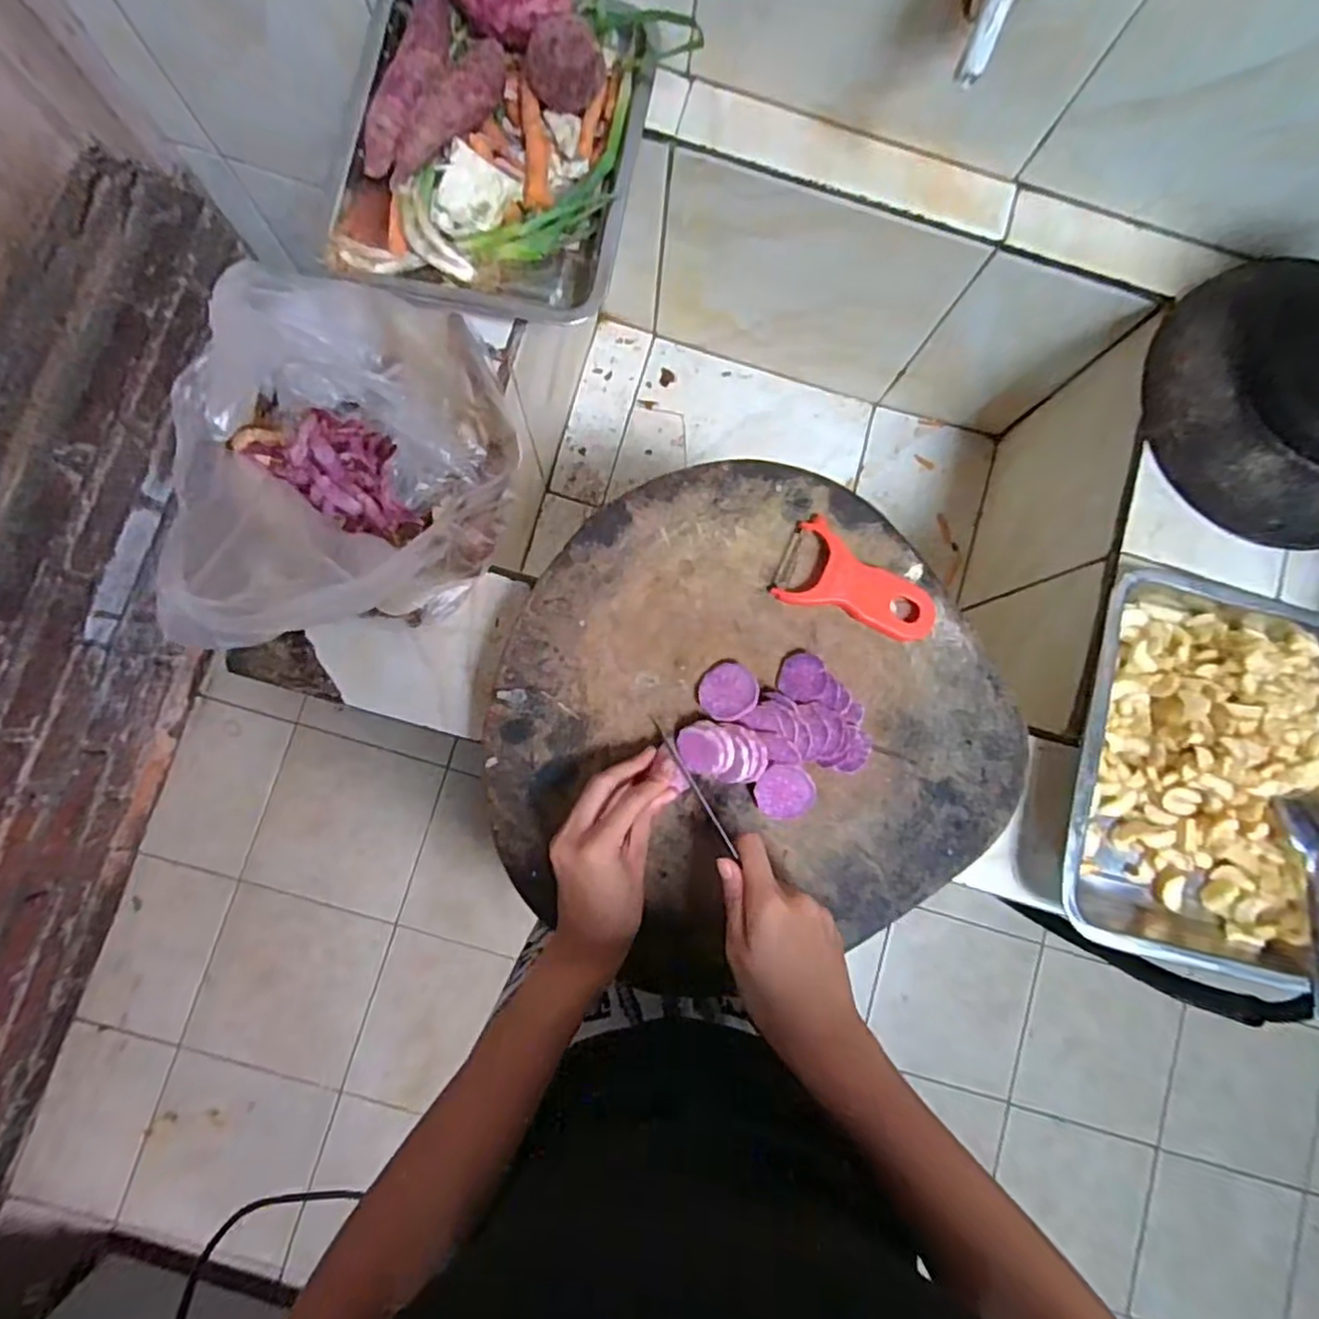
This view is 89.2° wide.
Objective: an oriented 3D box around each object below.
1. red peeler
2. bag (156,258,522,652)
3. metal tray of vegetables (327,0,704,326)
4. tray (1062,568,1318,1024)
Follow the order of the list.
[{"bbox_3d":[0.144,-0.052,0.480,0.115,0.019,0.065,26,83,-1],"label":"red peeler"},{"bbox_3d":[-0.193,-0.135,0.425,0.192,0.183,0.231,-23,86,-6],"label":"bag"},{"bbox_3d":[-0.119,-0.405,0.530,0.243,0.083,0.273,11,83,-3],"label":"metal tray of vegetables"},{"bbox_3d":[0.428,0.087,0.518,0.219,0.068,0.292,15,83,-2],"label":"tray"}]

